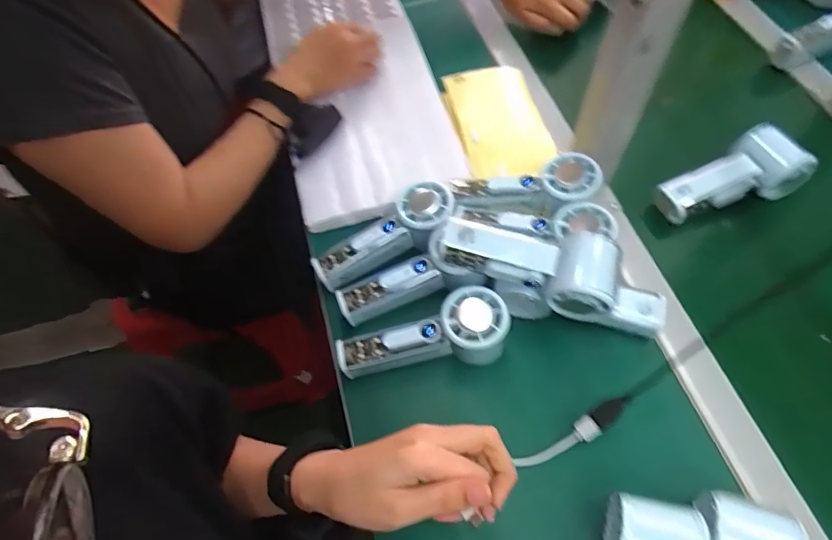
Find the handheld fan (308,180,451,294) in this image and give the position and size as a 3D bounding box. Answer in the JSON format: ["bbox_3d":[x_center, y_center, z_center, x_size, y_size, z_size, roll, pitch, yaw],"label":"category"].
[{"bbox_3d":[-0.028,-0.030,0.483,0.149,0.035,0.052,-34,63,3],"label":"handheld fan"}]

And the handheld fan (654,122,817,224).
[{"bbox_3d":[0.330,-0.097,0.525,0.144,0.045,0.062,-22,60,7],"label":"handheld fan"}]

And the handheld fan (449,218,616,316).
[{"bbox_3d":[0.095,-0.001,0.420,0.141,0.049,0.060,7,61,7],"label":"handheld fan"}]

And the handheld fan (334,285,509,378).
[{"bbox_3d":[0.009,0.064,0.438,0.152,0.051,0.060,-19,59,12],"label":"handheld fan"}]

